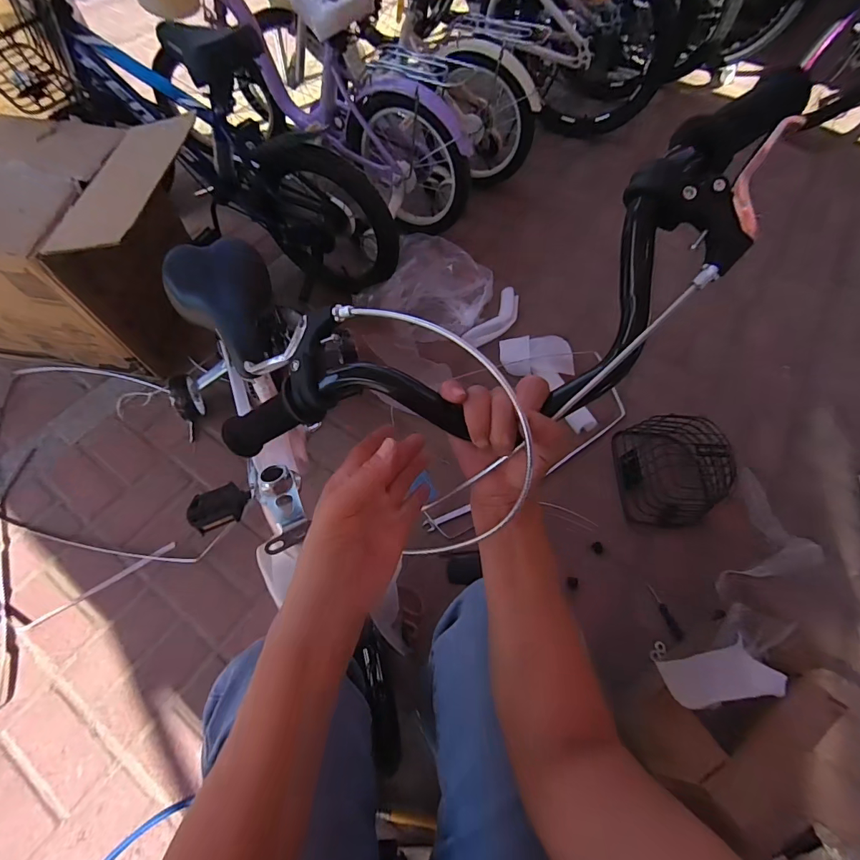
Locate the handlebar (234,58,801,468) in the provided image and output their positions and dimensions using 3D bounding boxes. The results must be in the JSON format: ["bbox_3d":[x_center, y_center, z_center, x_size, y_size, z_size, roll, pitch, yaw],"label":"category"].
[{"bbox_3d":[0.041,-0.081,0.317,0.484,0.082,0.144,-19,62,10],"label":"handlebar"}]

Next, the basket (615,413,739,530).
[{"bbox_3d":[0.550,0.090,0.957,0.194,0.154,0.225,1,61,-2],"label":"basket"}]

